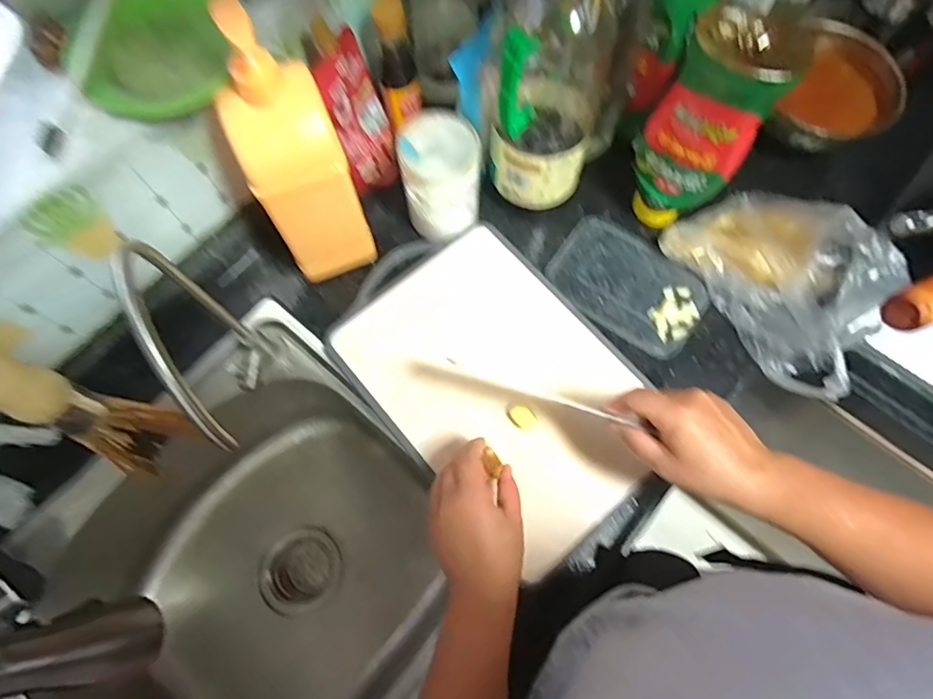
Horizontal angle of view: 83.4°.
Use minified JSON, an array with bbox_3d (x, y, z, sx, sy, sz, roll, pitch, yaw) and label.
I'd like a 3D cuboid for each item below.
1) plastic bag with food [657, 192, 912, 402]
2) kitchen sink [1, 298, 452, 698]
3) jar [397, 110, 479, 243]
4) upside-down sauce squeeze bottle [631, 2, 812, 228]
[{"bbox_3d":[0.320,-0.078,0.540,0.138,0.134,0.220,-36,74,-12],"label":"plastic bag with food"},{"bbox_3d":[-0.229,0.264,0.615,0.417,0.274,0.437,42,76,13],"label":"kitchen sink"},{"bbox_3d":[-0.029,-0.189,0.581,0.080,0.108,0.087,0,70,0],"label":"jar"},{"bbox_3d":[0.228,-0.211,0.526,0.096,0.247,0.050,23,72,8],"label":"upside-down sauce squeeze bottle"}]

